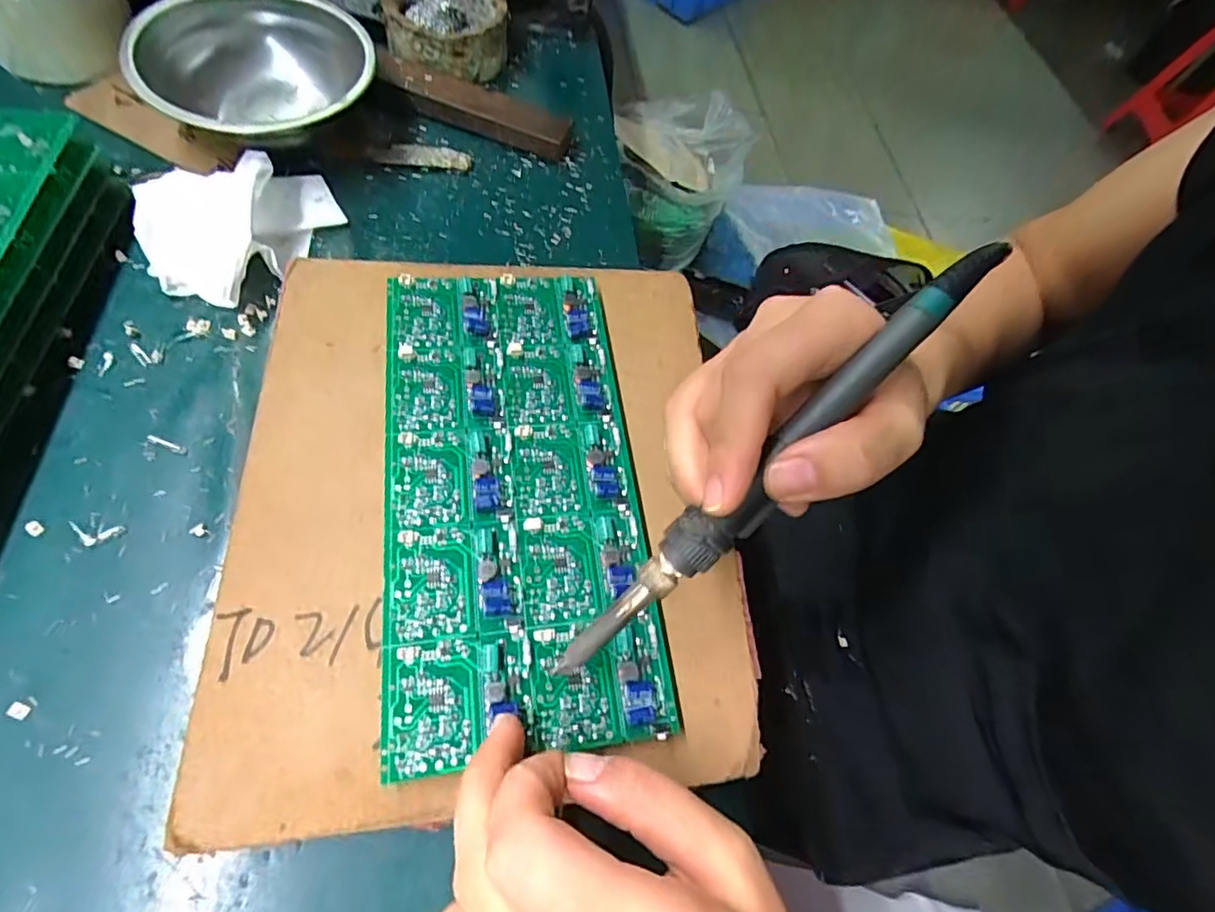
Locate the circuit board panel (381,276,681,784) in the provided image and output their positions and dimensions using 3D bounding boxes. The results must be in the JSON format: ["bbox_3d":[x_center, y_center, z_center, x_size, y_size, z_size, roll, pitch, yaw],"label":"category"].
[{"bbox_3d":[-0.042,0.007,0.248,0.104,0.013,0.219,-7,65,-7],"label":"circuit board panel"}]

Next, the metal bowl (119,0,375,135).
[{"bbox_3d":[-0.201,-0.223,0.337,0.121,0.057,0.121,1,63,-2],"label":"metal bowl"}]

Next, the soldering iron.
[{"bbox_3d":[0.053,0.003,0.183,0.194,0.015,0.016,-47,72,5],"label":"soldering iron"}]

